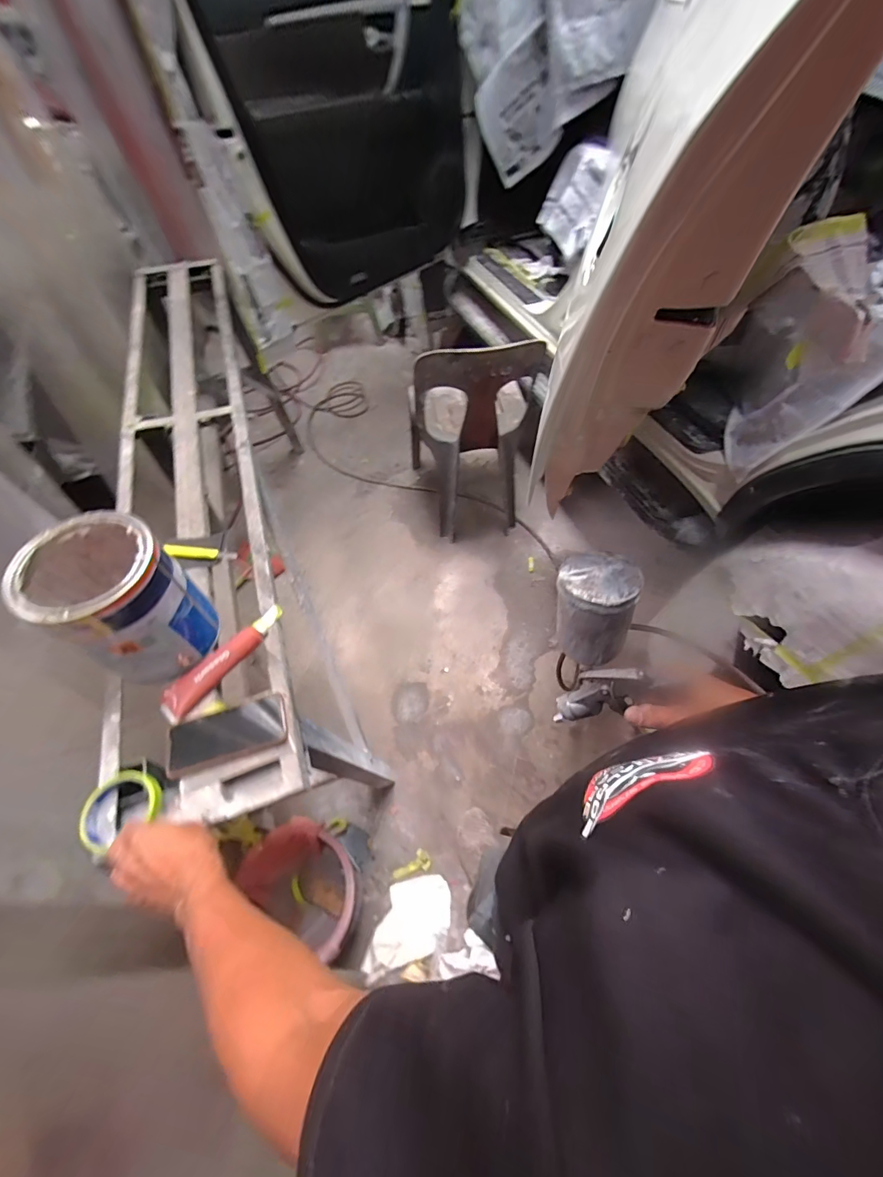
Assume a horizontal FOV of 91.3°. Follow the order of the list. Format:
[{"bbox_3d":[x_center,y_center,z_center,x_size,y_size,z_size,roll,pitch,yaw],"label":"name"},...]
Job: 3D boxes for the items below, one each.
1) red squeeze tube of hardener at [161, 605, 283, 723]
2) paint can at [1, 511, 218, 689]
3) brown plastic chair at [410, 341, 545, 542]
[{"bbox_3d":[-0.337,0.104,0.665,0.050,0.021,0.214,29,64,20],"label":"red squeeze tube of hardener"},{"bbox_3d":[-0.440,0.016,0.609,0.154,0.200,0.167,-37,63,-19],"label":"paint can"},{"bbox_3d":[0.121,-0.588,1.554,0.409,0.787,0.475,5,58,6],"label":"brown plastic chair"}]

